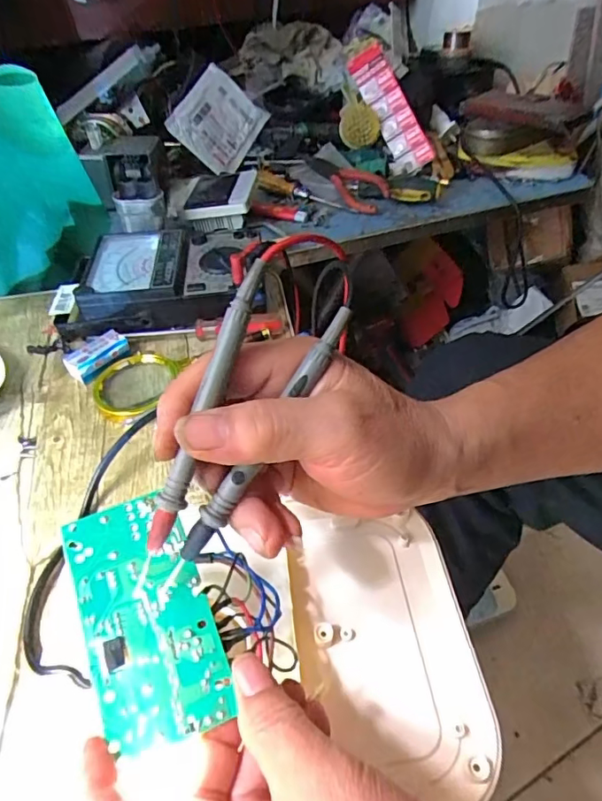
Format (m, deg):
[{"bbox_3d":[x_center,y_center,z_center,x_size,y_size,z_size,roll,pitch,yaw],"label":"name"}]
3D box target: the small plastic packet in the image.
[{"bbox_3d":[-0.118,-0.398,0.741,0.022,0.108,0.165,-18,43,50],"label":"small plastic packet"}]

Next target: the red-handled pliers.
[{"bbox_3d":[0.068,-0.299,0.704,0.060,0.021,0.155,-20,48,-13],"label":"red-handled pliers"}]

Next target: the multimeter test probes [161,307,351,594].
[{"bbox_3d":[-0.019,0.021,0.225,0.010,0.006,0.142,32,88,30],"label":"multimeter test probes"}]

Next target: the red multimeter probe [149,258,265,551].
[{"bbox_3d":[-0.039,0.002,0.216,0.008,0.009,0.125,21,90,23],"label":"red multimeter probe"}]

